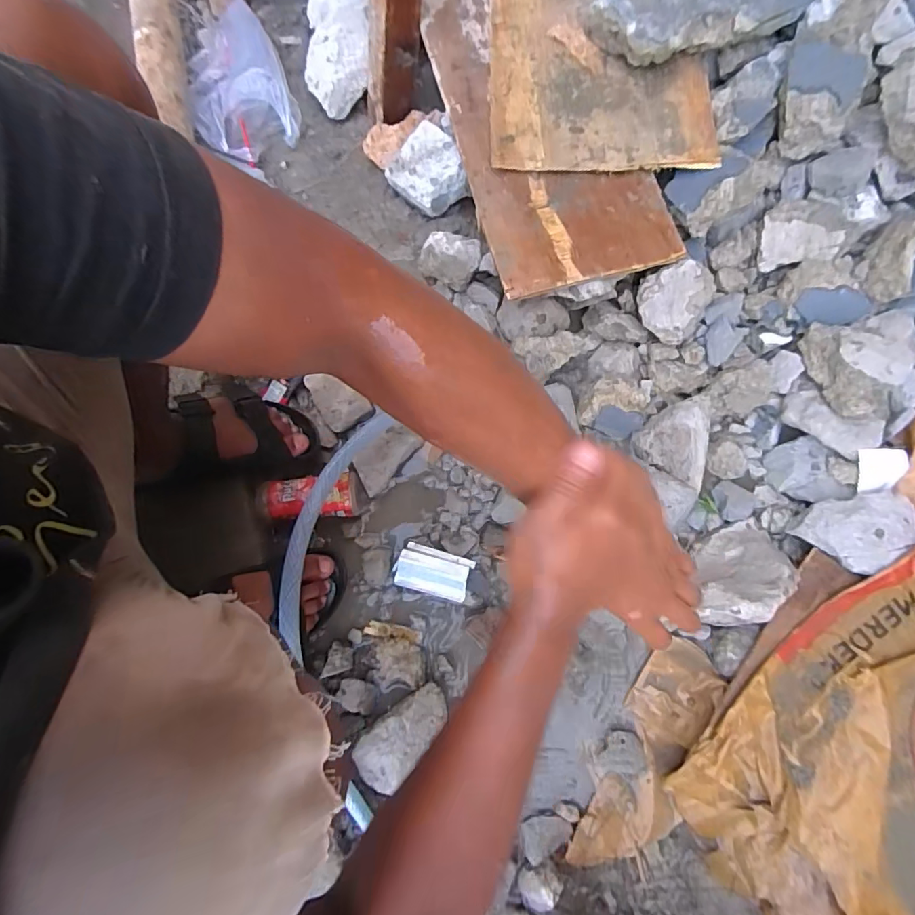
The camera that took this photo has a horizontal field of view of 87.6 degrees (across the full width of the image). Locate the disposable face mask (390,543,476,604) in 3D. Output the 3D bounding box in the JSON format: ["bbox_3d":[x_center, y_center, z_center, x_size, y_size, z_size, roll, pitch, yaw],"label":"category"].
[{"bbox_3d":[-0.031,0.140,0.585,0.090,0.030,0.053,16,78,5],"label":"disposable face mask"}]

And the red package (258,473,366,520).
[{"bbox_3d":[-0.189,0.054,0.607,0.124,0.055,0.056,-9,77,-1],"label":"red package"}]

